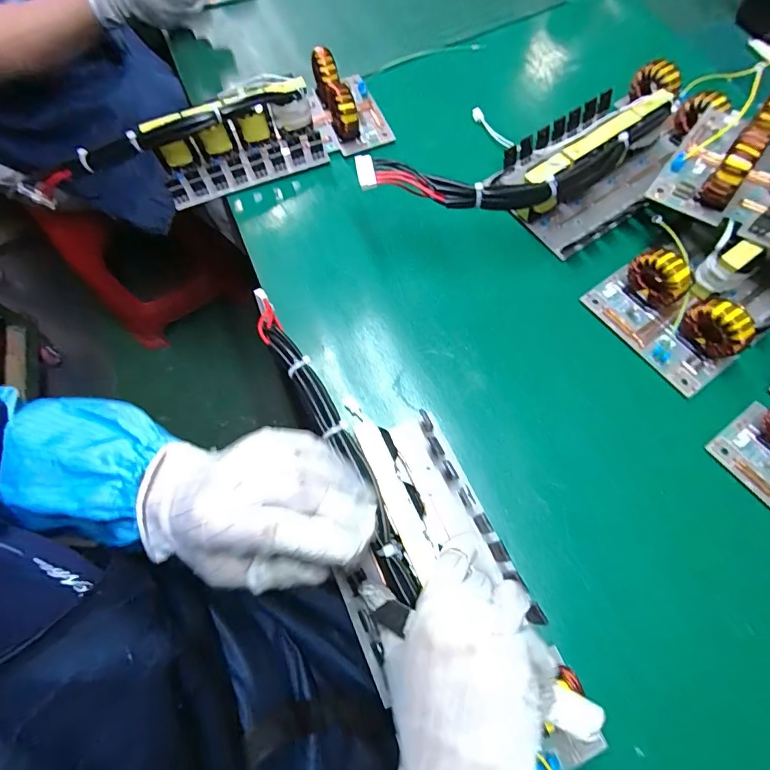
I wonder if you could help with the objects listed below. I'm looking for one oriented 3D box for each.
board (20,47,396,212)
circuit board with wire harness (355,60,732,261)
[{"bbox_3d":[-0.191,-0.276,0.480,0.388,0.071,0.101,-21,69,-5],"label":"board"},{"bbox_3d":[0.175,-0.215,0.429,0.384,0.087,0.141,-30,70,-8],"label":"circuit board with wire harness"}]

